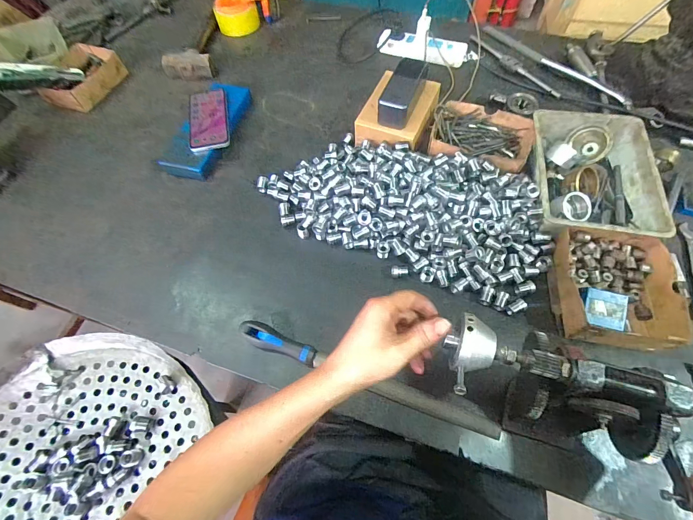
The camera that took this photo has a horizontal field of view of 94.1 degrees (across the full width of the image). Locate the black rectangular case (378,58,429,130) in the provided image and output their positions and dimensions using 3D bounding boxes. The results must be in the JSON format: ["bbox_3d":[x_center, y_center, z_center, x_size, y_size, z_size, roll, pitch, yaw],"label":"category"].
[{"bbox_3d":[0.104,-0.304,0.595,0.059,0.048,0.142,19,64,13],"label":"black rectangular case"}]

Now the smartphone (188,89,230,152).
[{"bbox_3d":[-0.282,-0.287,0.660,0.079,0.010,0.155,-11,67,1],"label":"smartphone"}]

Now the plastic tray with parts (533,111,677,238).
[{"bbox_3d":[0.400,-0.144,0.533,0.170,0.049,0.246,10,63,7],"label":"plastic tray with parts"}]

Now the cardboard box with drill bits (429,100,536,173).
[{"bbox_3d":[0.251,-0.226,0.605,0.184,0.047,0.140,17,64,11],"label":"cardboard box with drill bits"}]

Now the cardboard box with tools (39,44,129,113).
[{"bbox_3d":[-0.615,-0.425,0.752,0.107,0.054,0.179,12,64,8],"label":"cardboard box with tools"}]

